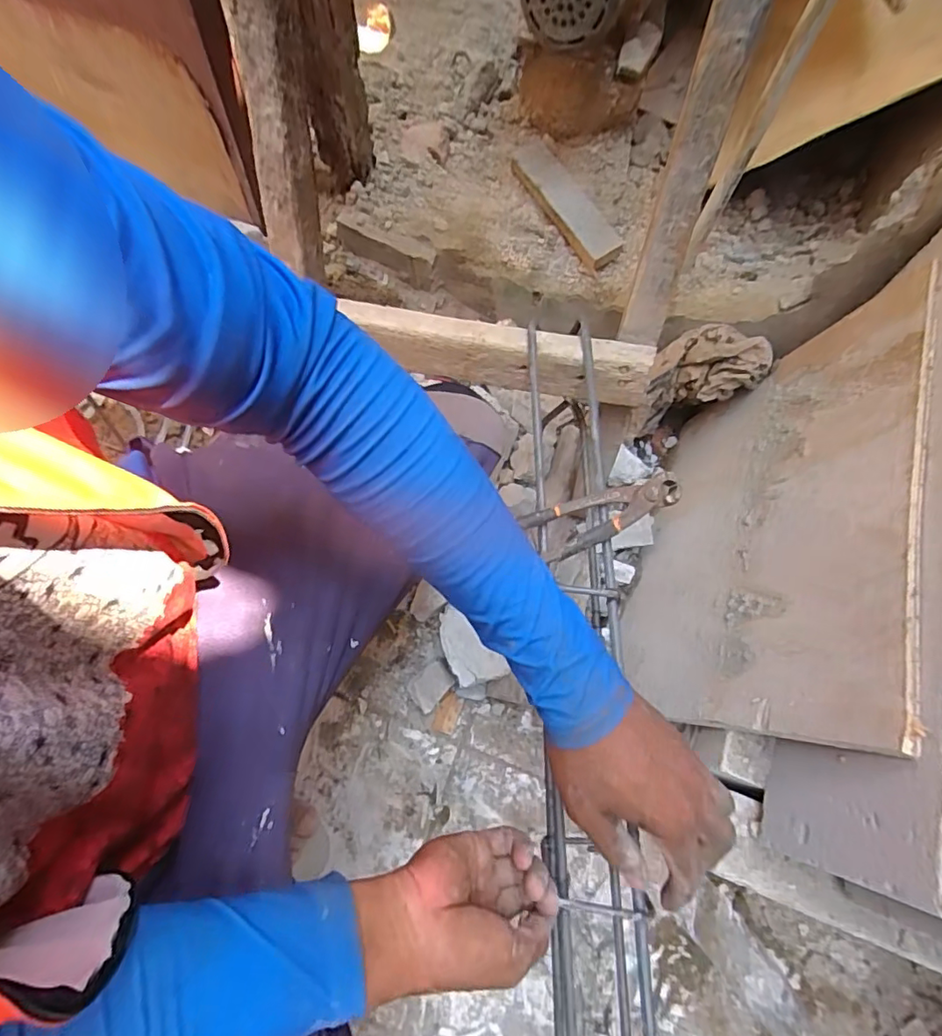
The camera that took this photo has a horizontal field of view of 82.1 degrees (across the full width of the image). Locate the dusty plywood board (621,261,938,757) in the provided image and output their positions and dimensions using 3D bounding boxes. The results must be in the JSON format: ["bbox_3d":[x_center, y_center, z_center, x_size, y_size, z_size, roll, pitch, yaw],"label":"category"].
[{"bbox_3d":[0.307,0.006,0.598,0.010,0.377,0.442,25,70,-8],"label":"dusty plywood board"}]

